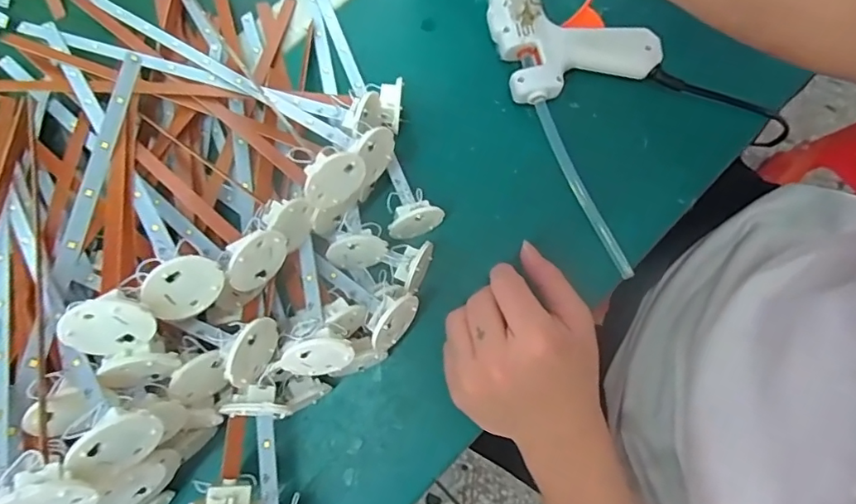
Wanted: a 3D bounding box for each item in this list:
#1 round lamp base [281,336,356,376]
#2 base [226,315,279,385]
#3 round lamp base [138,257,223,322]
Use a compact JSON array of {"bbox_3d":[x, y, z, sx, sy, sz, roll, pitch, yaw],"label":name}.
[{"bbox_3d":[-0.061,0.055,0.289,0.038,0.037,0.011,4,49,-24],"label":"round lamp base"},{"bbox_3d":[-0.095,0.055,0.289,0.008,0.035,0.038,20,70,17],"label":"base"},{"bbox_3d":[-0.125,0.017,0.267,0.038,0.035,0.014,-28,51,-27],"label":"round lamp base"}]

